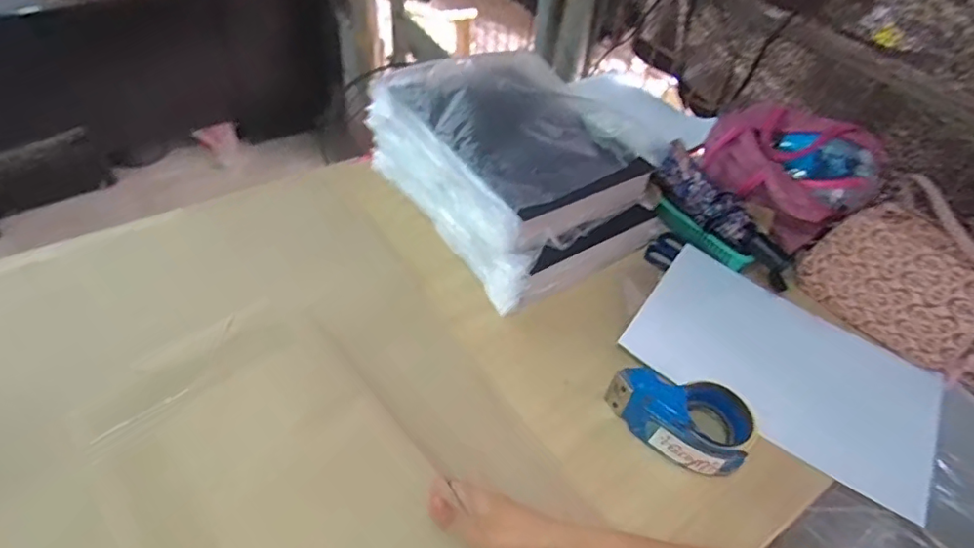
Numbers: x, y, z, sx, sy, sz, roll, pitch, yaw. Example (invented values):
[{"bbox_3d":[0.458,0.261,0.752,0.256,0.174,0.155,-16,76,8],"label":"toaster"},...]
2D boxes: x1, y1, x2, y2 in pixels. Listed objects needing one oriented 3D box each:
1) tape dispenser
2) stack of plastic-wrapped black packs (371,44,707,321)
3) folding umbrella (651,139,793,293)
[{"bbox_3d":[0.227,0.159,0.646,0.162,0.054,0.100,30,51,21],"label":"tape dispenser"},{"bbox_3d":[0.051,-0.193,0.879,0.329,0.182,0.423,-24,54,-26],"label":"stack of plastic-wrapped black packs"},{"bbox_3d":[0.361,-0.085,0.836,0.056,0.063,0.269,-35,76,-32],"label":"folding umbrella"}]

